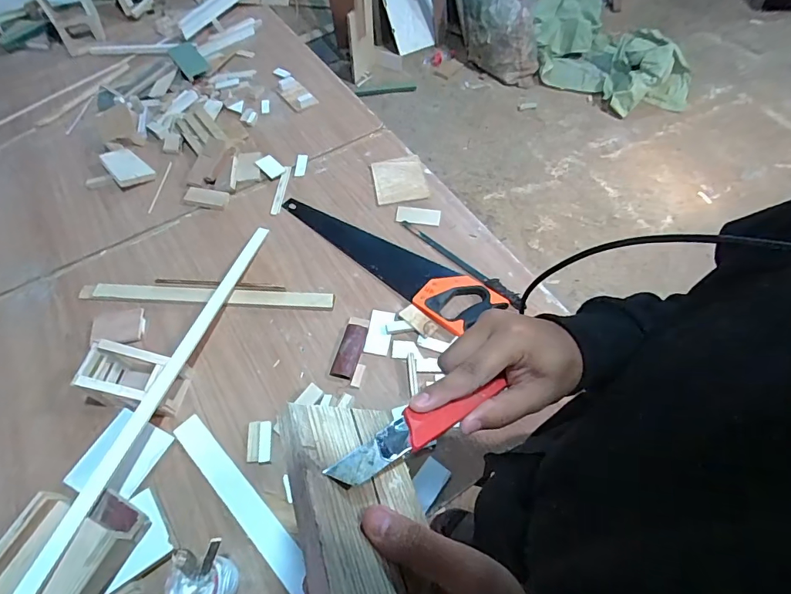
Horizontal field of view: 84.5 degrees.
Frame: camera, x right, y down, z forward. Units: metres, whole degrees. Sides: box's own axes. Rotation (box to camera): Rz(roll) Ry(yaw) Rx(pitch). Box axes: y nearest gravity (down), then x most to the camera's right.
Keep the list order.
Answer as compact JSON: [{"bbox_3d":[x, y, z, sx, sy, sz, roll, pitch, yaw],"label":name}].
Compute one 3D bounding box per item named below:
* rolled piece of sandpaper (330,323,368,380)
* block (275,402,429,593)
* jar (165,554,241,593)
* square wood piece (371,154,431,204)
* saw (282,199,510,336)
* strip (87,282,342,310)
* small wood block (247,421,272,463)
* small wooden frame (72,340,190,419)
[{"bbox_3d":[-0.081,0.096,0.777,0.040,0.024,0.098,14,61,11],"label":"rolled piece of sandpaper"},{"bbox_3d":[-0.020,0.111,0.249,0.013,0.085,0.106,-47,48,26],"label":"block"},{"bbox_3d":[-0.245,0.372,0.573,0.066,0.095,0.060,7,59,7],"label":"jar"},{"bbox_3d":[0.010,-0.273,1.006,0.118,0.005,0.132,-11,59,-4],"label":"square wood piece"},{"bbox_3d":[-0.031,-0.088,0.890,0.504,0.025,0.112,33,66,20],"label":"saw"},{"bbox_3d":[-0.371,-0.002,0.854,0.503,0.016,0.032,3,59,5],"label":"strip"},{"bbox_3d":[-0.218,0.234,0.703,0.040,0.019,0.063,-4,59,1],"label":"small wood block"},{"bbox_3d":[-0.427,0.133,0.716,0.126,0.103,0.085,9,60,8],"label":"small wooden frame"}]

